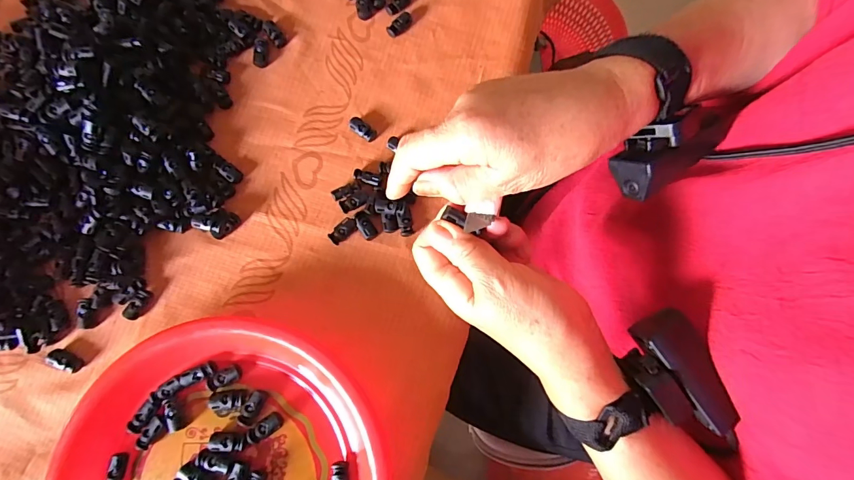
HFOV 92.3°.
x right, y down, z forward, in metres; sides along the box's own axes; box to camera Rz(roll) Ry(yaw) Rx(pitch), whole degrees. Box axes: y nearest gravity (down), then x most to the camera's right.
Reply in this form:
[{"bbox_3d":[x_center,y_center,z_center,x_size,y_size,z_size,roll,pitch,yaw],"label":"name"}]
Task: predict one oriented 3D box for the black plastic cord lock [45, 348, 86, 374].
[{"bbox_3d":[-0.319,0.106,0.359,0.032,0.007,0.014,18,79,3],"label":"black plastic cord lock"}]

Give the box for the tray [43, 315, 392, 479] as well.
[{"bbox_3d":[-0.158,0.194,0.325,0.257,0.034,0.257,32,80,5],"label":"tray"}]

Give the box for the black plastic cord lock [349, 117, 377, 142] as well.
[{"bbox_3d":[-0.062,-0.107,0.396,0.028,0.009,0.014,37,81,6],"label":"black plastic cord lock"}]

